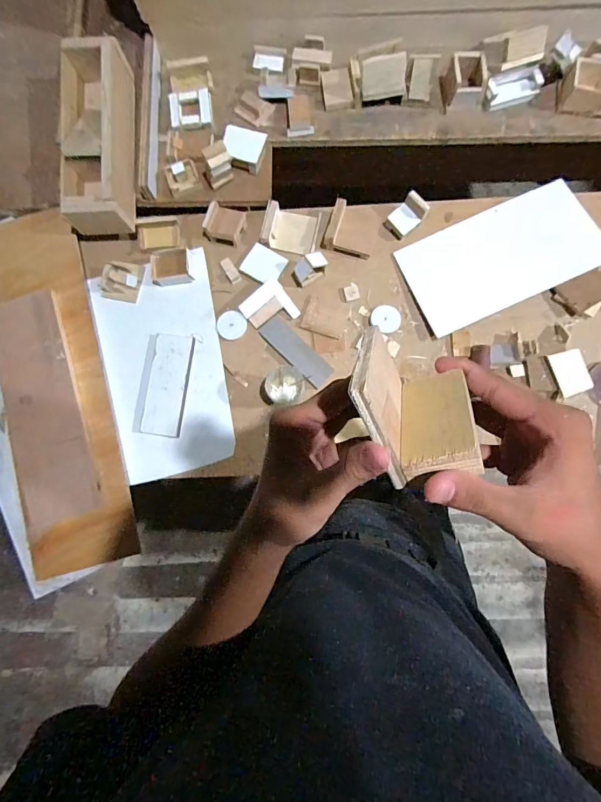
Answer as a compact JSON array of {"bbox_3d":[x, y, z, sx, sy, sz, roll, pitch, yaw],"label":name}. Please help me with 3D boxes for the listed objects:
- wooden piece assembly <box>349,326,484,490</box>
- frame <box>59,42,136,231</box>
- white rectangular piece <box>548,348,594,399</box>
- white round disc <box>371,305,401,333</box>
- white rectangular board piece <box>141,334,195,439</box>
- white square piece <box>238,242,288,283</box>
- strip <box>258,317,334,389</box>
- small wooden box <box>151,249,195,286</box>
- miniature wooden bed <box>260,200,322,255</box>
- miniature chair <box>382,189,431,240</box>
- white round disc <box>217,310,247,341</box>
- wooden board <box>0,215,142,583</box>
[{"bbox_3d":[0.074,-0.003,0.241,0.051,0.086,0.082,-19,121,28],"label":"wooden piece assembly"},{"bbox_3d":[-0.370,-0.486,0.707,0.120,0.090,0.325,-3,84,1],"label":"frame"},{"bbox_3d":[0.485,-0.051,0.692,0.061,0.007,0.076,-15,80,1],"label":"white rectangular piece"},{"bbox_3d":[0.162,-0.155,0.726,0.054,0.007,0.054,1,70,-2],"label":"white round disc"},{"bbox_3d":[-0.245,-0.031,0.718,0.074,0.011,0.185,9,83,4],"label":"white rectangular board piece"},{"bbox_3d":[-0.071,-0.264,0.750,0.077,0.011,0.068,33,79,7],"label":"white square piece"},{"bbox_3d":[-0.007,-0.093,0.738,0.153,0.004,0.046,43,93,-5],"label":"strip"},{"bbox_3d":[-0.242,-0.246,0.719,0.077,0.020,0.052,-7,83,2],"label":"small wooden box"},{"bbox_3d":[-0.018,-0.330,0.744,0.103,0.034,0.080,12,84,4],"label":"miniature wooden bed"},{"bbox_3d":[0.199,-0.348,0.728,0.066,0.048,0.053,-41,85,-3],"label":"miniature chair"},{"bbox_3d":[-0.128,-0.141,0.721,0.052,0.009,0.052,0,83,3],"label":"white round disc"},{"bbox_3d":[-0.454,-0.025,0.700,0.201,0.053,0.662,-13,87,0],"label":"wooden board"}]

